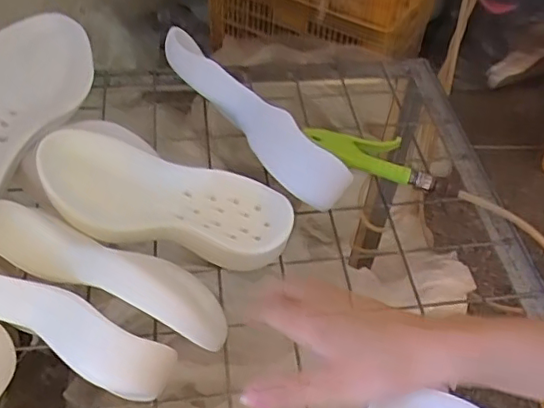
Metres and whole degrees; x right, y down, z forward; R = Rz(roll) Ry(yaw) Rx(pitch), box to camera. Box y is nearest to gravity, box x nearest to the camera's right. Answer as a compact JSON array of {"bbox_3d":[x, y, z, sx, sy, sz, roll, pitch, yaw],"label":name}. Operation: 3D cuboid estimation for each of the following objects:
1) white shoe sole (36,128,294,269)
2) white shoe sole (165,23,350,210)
[{"bbox_3d":[-0.108,-0.009,0.607,0.258,0.060,0.115,10,48,5],"label":"white shoe sole"},{"bbox_3d":[-0.032,-0.108,0.671,0.059,0.067,0.300,-31,57,-28],"label":"white shoe sole"}]

